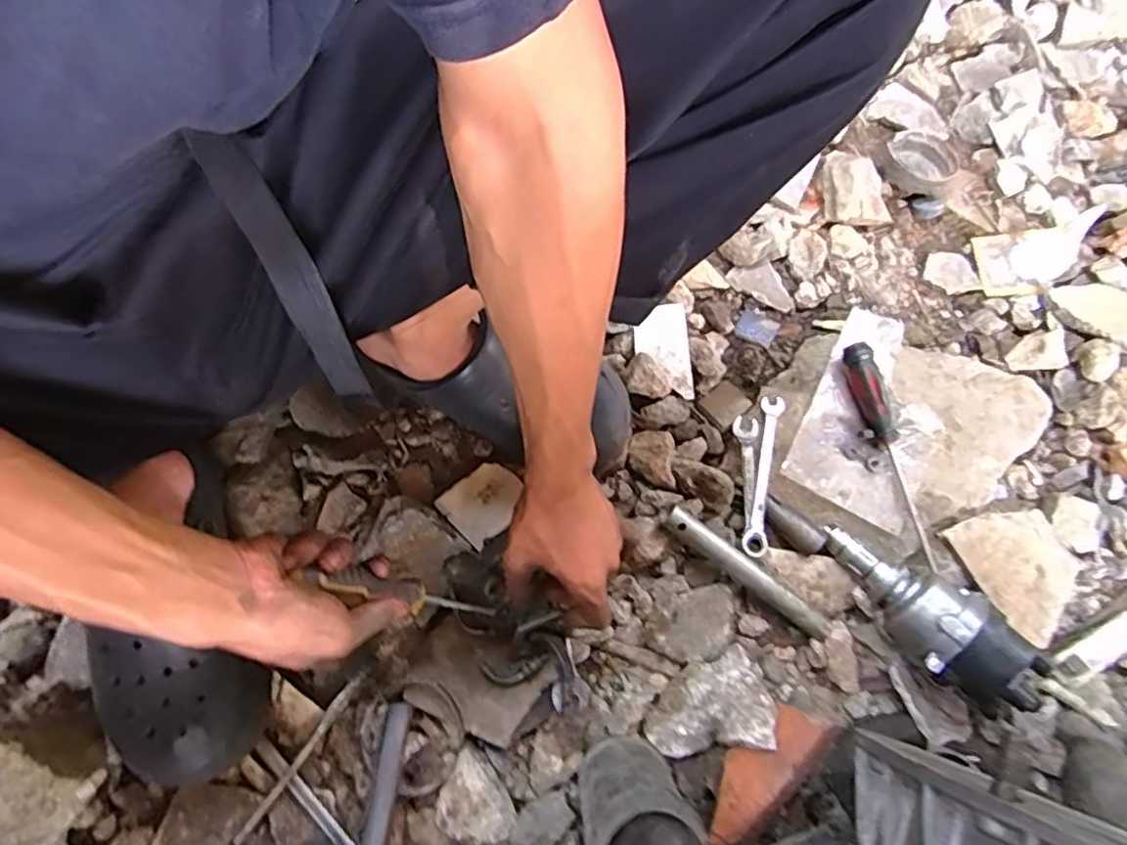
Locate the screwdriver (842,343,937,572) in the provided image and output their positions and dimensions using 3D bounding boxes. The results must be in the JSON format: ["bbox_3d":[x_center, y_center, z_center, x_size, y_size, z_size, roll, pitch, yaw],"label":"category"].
[{"bbox_3d":[0.304,0.028,0.602,0.028,0.033,0.212,-11,75,-7],"label":"screwdriver"}]

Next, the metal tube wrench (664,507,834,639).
[{"bbox_3d":[0.160,0.132,0.570,0.174,0.024,0.022,38,73,-4],"label":"metal tube wrench"}]

